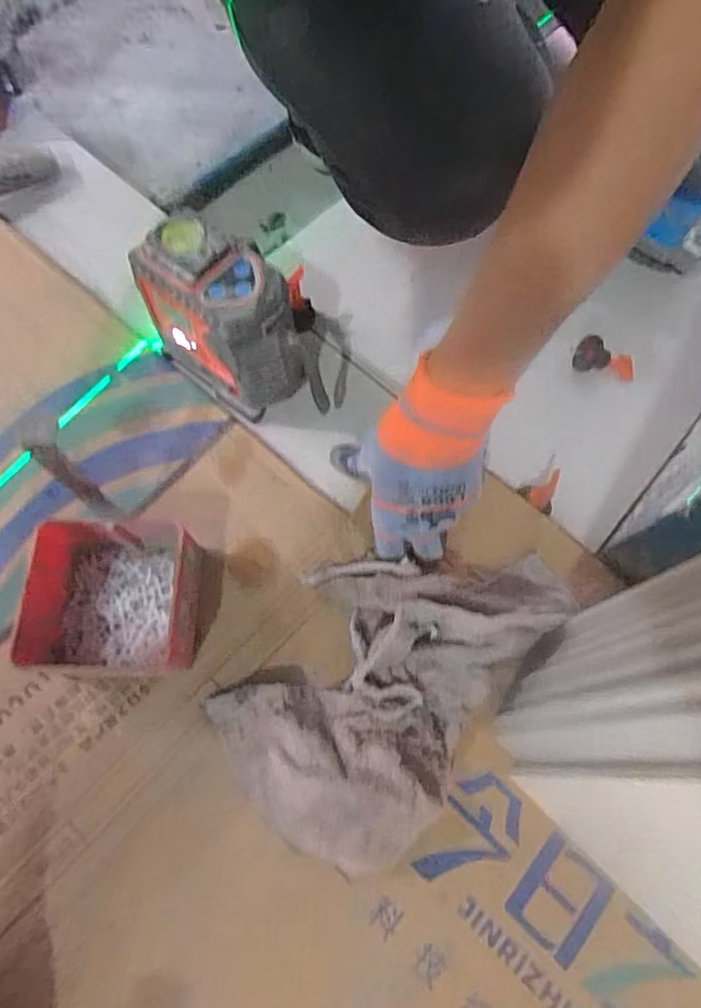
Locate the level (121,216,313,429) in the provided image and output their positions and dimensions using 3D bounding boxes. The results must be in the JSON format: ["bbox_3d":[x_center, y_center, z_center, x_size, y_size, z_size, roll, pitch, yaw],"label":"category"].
[{"bbox_3d":[-0.090,-0.140,0.425,0.122,0.119,0.076,35,72,9],"label":"level"}]

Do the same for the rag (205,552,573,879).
[{"bbox_3d":[0.029,0.102,0.371,0.148,0.063,0.240,39,75,11],"label":"rag"}]

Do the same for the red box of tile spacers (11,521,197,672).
[{"bbox_3d":[-0.159,0.060,0.385,0.110,0.056,0.107,2,70,-2],"label":"red box of tile spacers"}]

